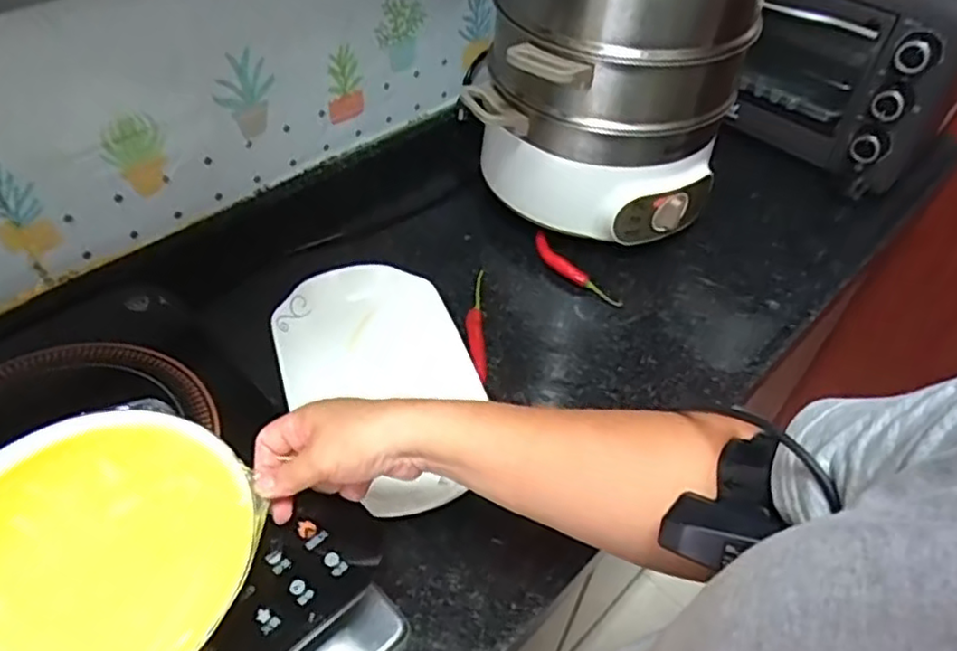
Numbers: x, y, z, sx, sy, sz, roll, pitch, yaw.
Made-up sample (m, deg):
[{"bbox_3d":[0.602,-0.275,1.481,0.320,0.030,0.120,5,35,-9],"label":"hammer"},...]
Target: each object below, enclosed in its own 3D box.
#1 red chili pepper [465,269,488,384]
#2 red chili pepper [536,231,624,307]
[{"bbox_3d":[-0.002,-0.003,0.729,0.022,0.021,0.160,2,47,-2],"label":"red chili pepper"},{"bbox_3d":[0.110,-0.065,0.797,0.027,0.023,0.138,-31,56,-28],"label":"red chili pepper"}]

